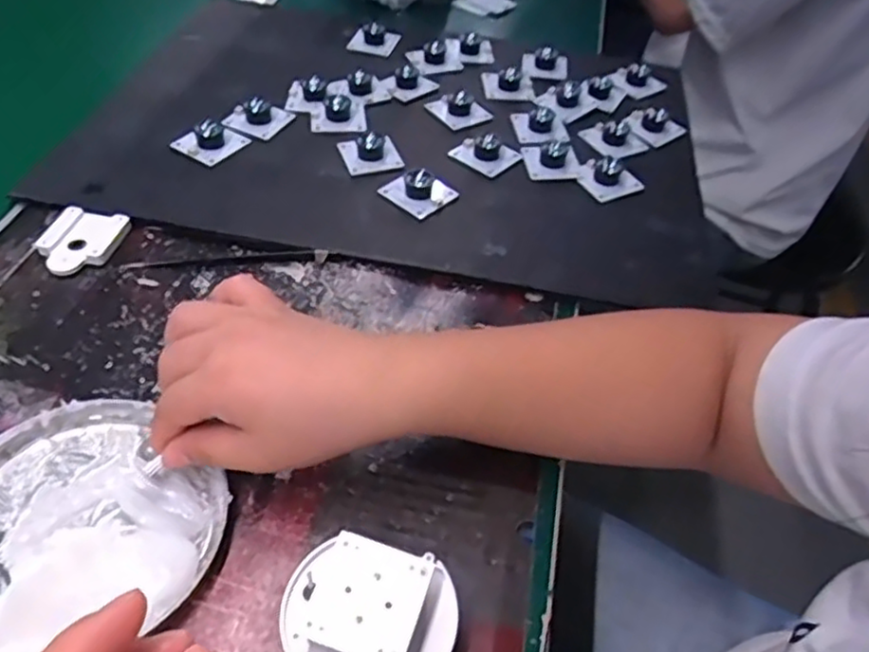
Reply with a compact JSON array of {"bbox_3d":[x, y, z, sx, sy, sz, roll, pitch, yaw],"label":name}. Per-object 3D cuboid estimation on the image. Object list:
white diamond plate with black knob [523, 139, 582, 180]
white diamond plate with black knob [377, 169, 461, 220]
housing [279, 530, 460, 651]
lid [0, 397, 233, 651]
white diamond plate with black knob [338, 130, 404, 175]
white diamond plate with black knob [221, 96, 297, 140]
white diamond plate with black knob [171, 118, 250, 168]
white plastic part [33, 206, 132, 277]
[{"bbox_3d":[0.093,-0.132,0.535,0.040,0.017,0.039,3,47,-3],"label":"white diamond plate with black knob"},{"bbox_3d":[-0.010,-0.102,0.492,0.041,0.021,0.041,37,54,25],"label":"white diamond plate with black knob"},{"bbox_3d":[-0.028,0.124,0.277,0.069,0.045,0.057,10,47,4],"label":"housing"},{"bbox_3d":[-0.165,0.088,0.305,0.127,0.027,0.119,3,47,-3],"label":"lid"},{"bbox_3d":[-0.049,-0.137,0.518,0.041,0.022,0.040,-12,50,-16],"label":"white diamond plate with black knob"},{"bbox_3d":[-0.141,-0.173,0.543,0.042,0.022,0.044,27,50,18],"label":"white diamond plate with black knob"},{"bbox_3d":[-0.169,-0.145,0.515,0.040,0.021,0.045,27,51,18],"label":"white diamond plate with black knob"},{"bbox_3d":[-0.230,-0.055,0.439,0.047,0.008,0.054,9,47,3],"label":"white plastic part"}]

